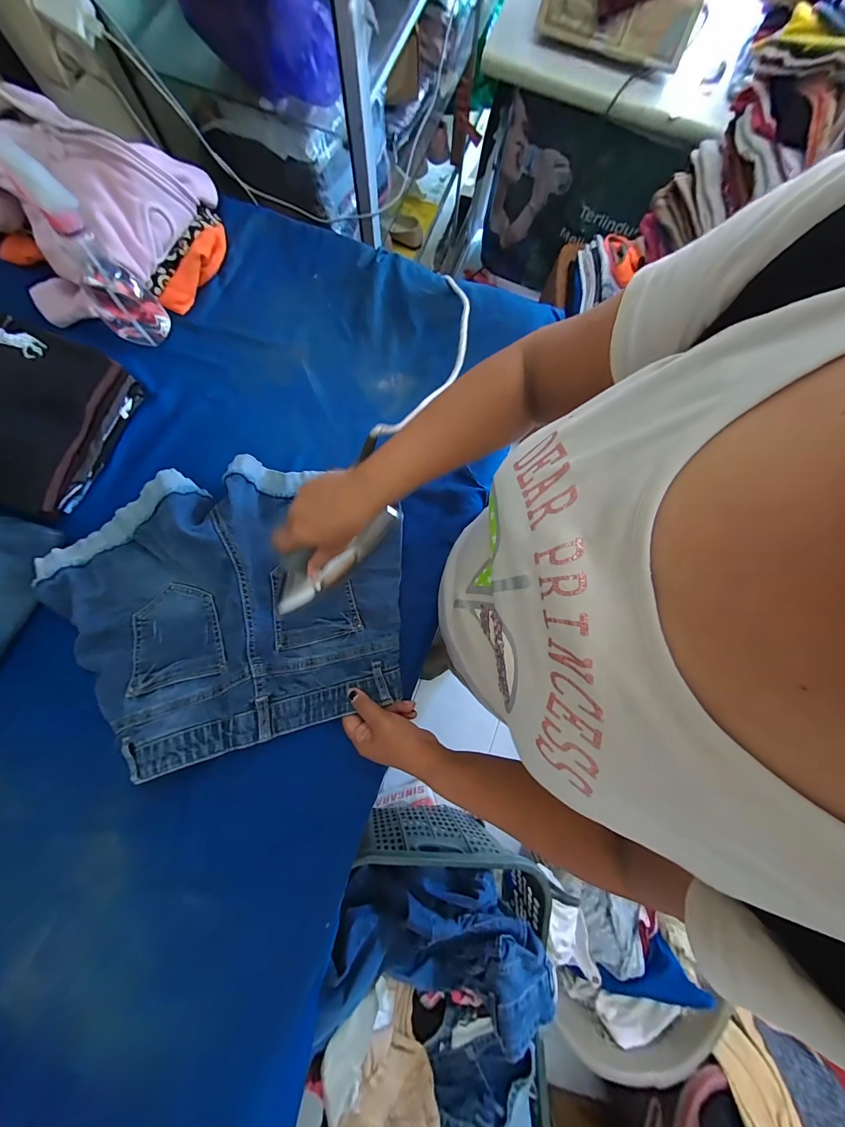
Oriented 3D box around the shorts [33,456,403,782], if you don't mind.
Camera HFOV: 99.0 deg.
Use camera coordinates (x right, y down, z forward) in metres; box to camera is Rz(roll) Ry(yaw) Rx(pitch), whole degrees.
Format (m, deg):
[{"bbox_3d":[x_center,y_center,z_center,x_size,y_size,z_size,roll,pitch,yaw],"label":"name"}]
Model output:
[{"bbox_3d":[-0.220,0.046,0.441,0.393,0.067,0.326,-18,80,-4],"label":"shorts"}]

